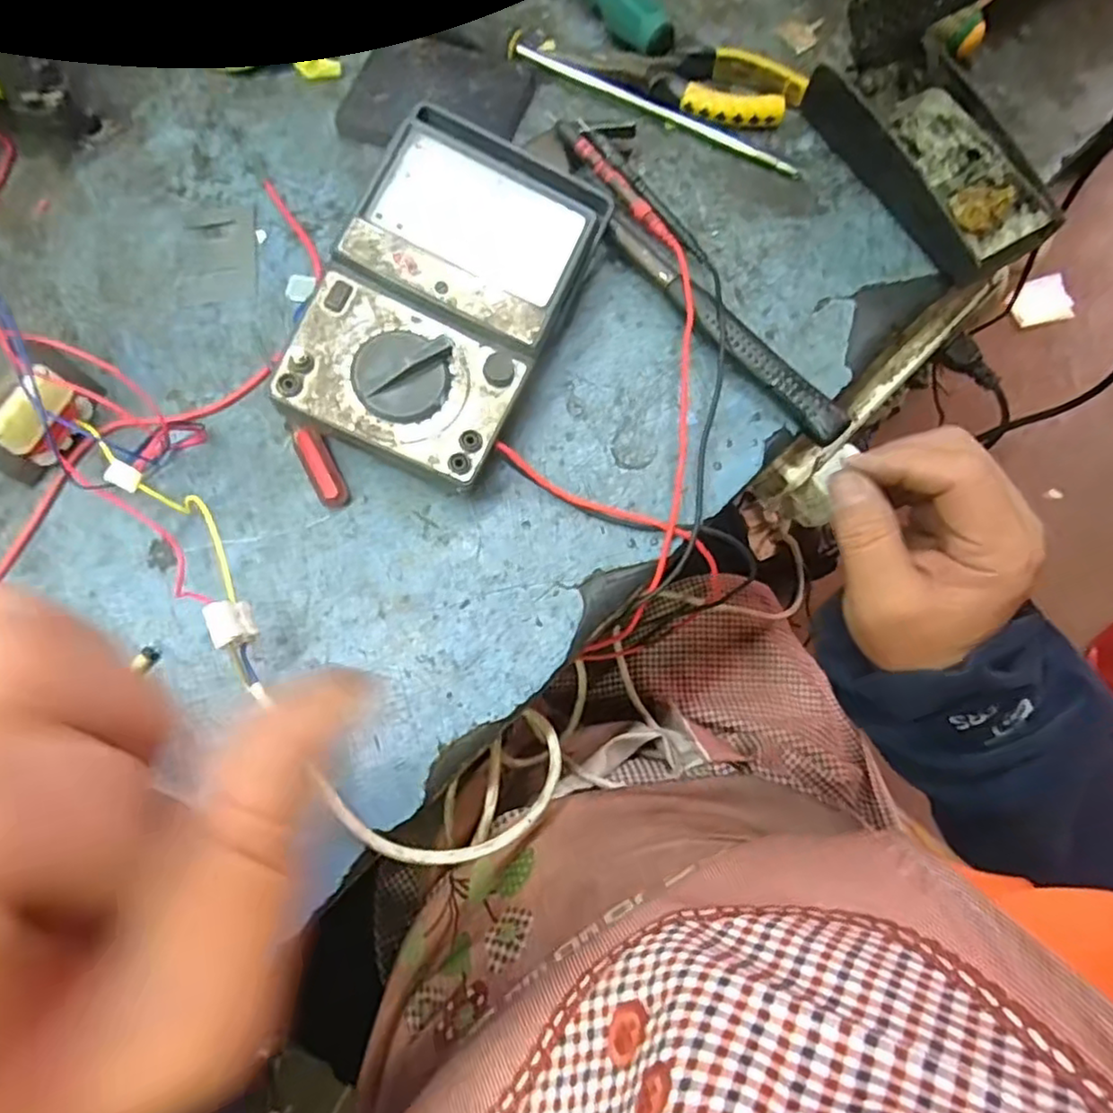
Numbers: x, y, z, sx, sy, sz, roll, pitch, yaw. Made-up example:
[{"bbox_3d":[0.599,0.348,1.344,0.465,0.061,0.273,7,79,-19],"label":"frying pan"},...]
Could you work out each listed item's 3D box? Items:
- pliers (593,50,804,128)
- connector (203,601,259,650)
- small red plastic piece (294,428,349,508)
[{"bbox_3d":[0.092,-0.305,0.424,0.126,0.019,0.052,20,76,5],"label":"pliers"},{"bbox_3d":[-0.146,0.030,0.299,0.015,0.014,0.021,-20,76,-7],"label":"connector"},{"bbox_3d":[-0.126,-0.048,0.358,0.014,0.015,0.043,-28,77,-8],"label":"small red plastic piece"}]

